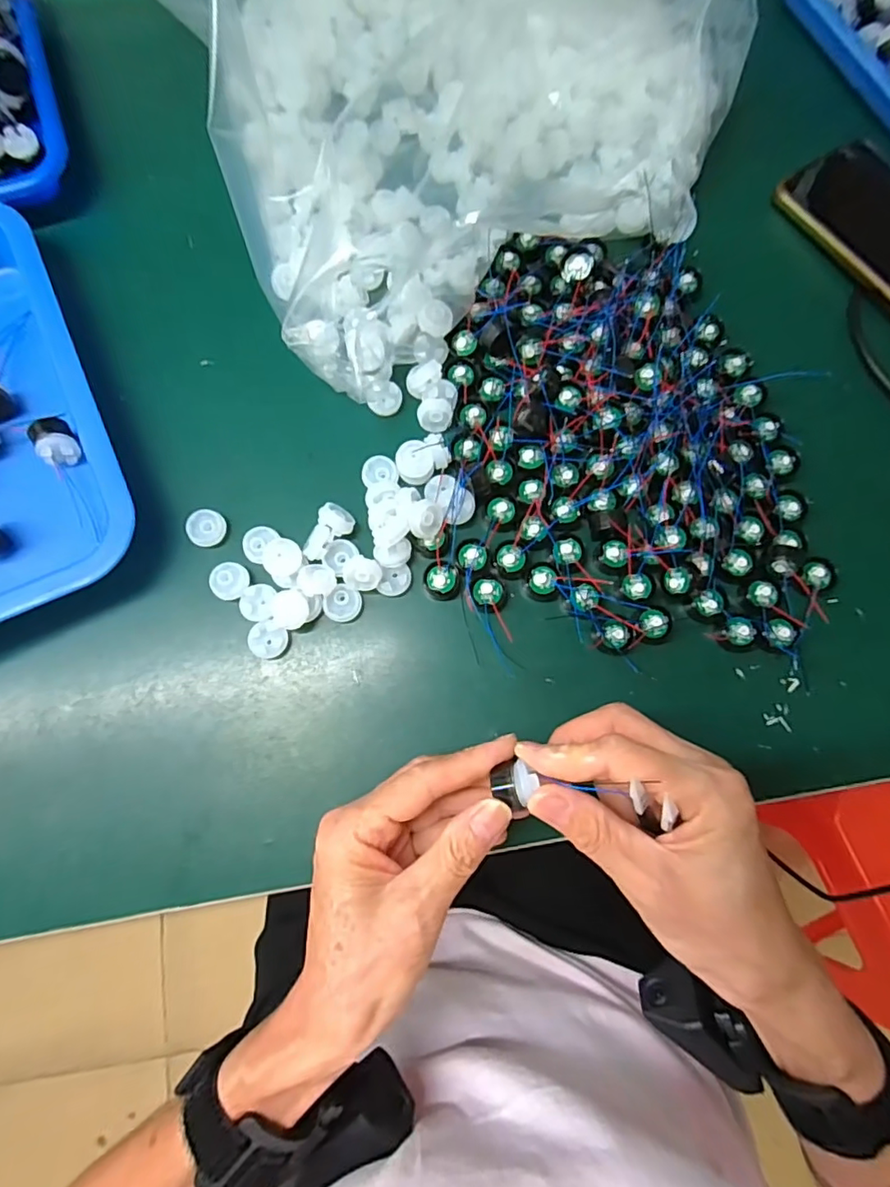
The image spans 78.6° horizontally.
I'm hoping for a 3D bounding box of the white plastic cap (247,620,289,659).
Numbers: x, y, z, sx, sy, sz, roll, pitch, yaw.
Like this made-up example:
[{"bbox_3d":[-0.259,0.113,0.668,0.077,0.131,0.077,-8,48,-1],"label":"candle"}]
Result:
[{"bbox_3d":[-0.098,0.026,0.300,0.020,0.008,0.020,0,78,-1],"label":"white plastic cap"}]

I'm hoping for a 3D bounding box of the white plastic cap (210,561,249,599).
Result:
[{"bbox_3d":[-0.121,-0.007,0.305,0.020,0.007,0.021,0,78,-1],"label":"white plastic cap"}]

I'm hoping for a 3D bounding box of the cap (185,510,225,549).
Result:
[{"bbox_3d":[-0.137,-0.038,0.314,0.020,0.009,0.021,0,78,-1],"label":"cap"}]

